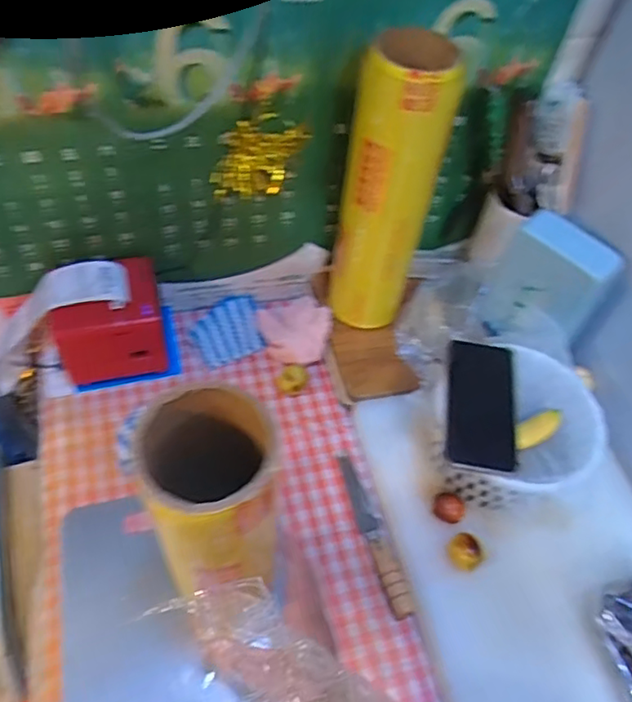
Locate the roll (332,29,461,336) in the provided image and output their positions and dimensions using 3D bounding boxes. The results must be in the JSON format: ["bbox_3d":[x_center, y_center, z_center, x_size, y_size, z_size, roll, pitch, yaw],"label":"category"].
[{"bbox_3d":[0.081,-0.173,0.718,0.102,0.365,0.090,13,54,4],"label":"roll"}]

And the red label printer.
[{"bbox_3d":[-0.262,-0.035,0.758,0.136,0.102,0.111,-10,56,-12],"label":"red label printer"}]

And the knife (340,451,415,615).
[{"bbox_3d":[0.065,0.202,0.691,0.024,0.014,0.195,-12,57,-13],"label":"knife"}]

